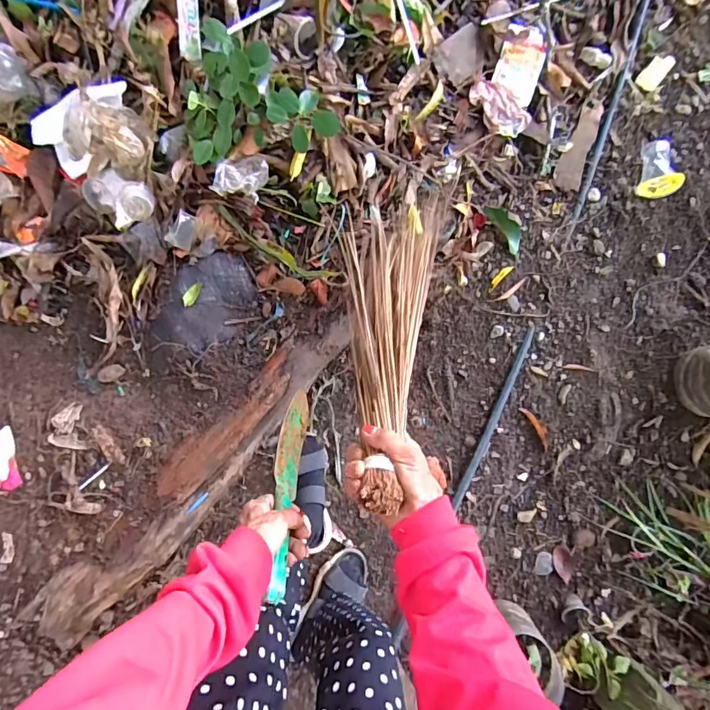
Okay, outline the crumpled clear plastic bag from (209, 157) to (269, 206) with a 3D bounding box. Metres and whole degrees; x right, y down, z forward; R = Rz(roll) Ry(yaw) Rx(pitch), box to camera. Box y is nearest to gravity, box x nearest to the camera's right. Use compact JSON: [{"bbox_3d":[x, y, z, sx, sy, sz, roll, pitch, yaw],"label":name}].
[{"bbox_3d":[-0.212,-0.337,0.854,0.094,0.039,0.082,7,91,-30],"label":"crumpled clear plastic bag"}]

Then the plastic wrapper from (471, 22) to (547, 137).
[{"bbox_3d":[0.340,-0.593,0.982,0.140,0.047,0.238,25,89,-1],"label":"plastic wrapper"}]

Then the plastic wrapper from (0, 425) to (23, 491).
[{"bbox_3d":[-0.683,0.201,0.883,0.049,0.015,0.124,-18,74,-5],"label":"plastic wrapper"}]

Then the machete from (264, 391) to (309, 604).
[{"bbox_3d":[-0.076,0.148,0.507,0.030,0.240,0.063,6,132,-6],"label":"machete"}]

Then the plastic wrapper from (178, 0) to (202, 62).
[{"bbox_3d":[-0.297,-0.609,0.816,0.036,0.009,0.139,-5,107,-26],"label":"plastic wrapper"}]

